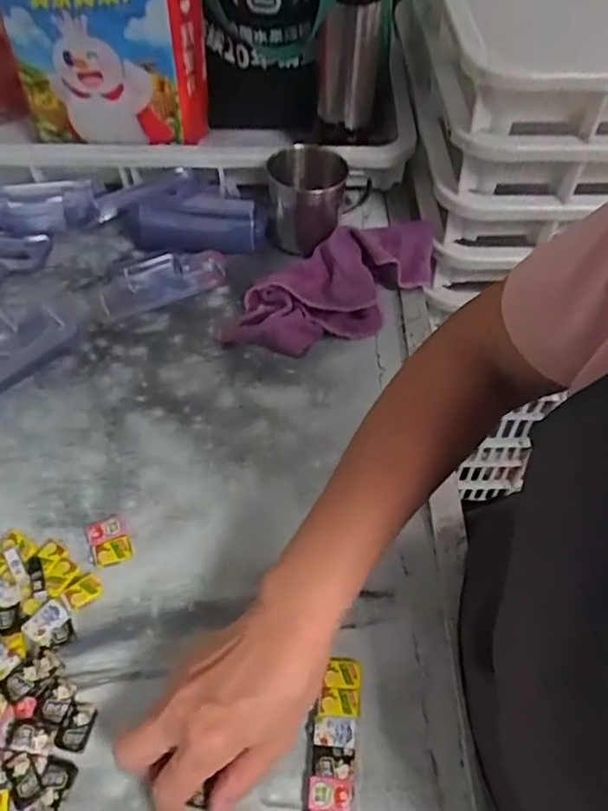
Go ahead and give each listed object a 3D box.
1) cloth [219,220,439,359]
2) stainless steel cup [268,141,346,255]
[{"bbox_3d":[0.032,-0.118,0.620,0.234,0.049,0.104,-33,58,-23],"label":"cloth"},{"bbox_3d":[0.004,-0.215,0.664,0.075,0.078,0.085,-5,52,-4],"label":"stainless steel cup"}]

